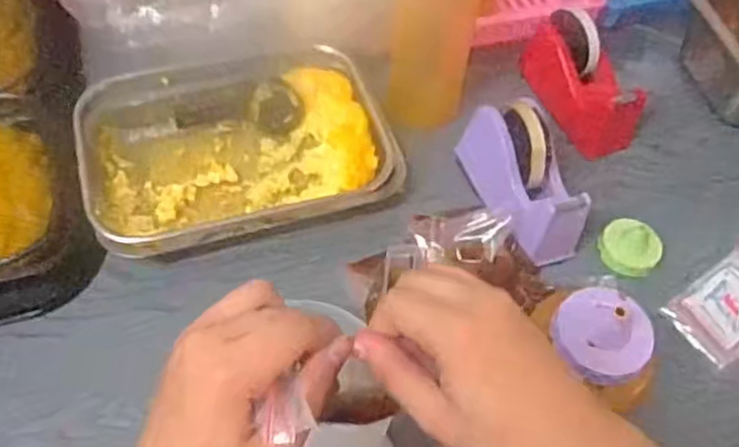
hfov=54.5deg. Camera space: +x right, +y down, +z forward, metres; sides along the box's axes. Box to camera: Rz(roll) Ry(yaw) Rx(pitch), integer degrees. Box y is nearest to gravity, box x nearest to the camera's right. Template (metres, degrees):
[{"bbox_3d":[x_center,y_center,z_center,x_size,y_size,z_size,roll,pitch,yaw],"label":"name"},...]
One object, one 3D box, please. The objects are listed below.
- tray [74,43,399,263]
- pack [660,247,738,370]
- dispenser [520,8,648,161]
[{"bbox_3d":[-0.135,-0.078,0.733,0.294,0.061,0.202,-11,57,-11],"label":"tray"},{"bbox_3d":[0.344,0.075,0.676,0.125,0.020,0.070,-30,62,-22],"label":"pack"},{"bbox_3d":[0.235,-0.157,0.791,0.063,0.089,0.150,-24,60,-18],"label":"dispenser"}]

